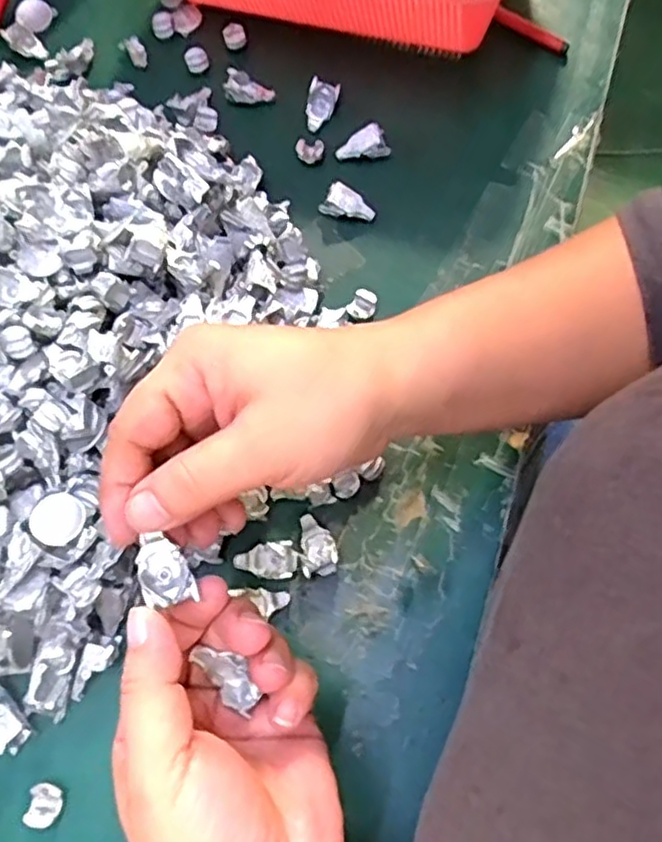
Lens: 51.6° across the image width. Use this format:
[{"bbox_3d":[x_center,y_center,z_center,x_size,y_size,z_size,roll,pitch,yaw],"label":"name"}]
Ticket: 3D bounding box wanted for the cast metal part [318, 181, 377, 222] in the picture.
[{"bbox_3d":[0.010,-0.128,0.410,0.030,0.014,0.018,32,74,13],"label":"cast metal part"}]

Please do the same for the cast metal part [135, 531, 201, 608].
[{"bbox_3d":[-0.060,0.054,0.244,0.017,0.011,0.024,-30,71,-8],"label":"cast metal part"}]

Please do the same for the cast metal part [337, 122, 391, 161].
[{"bbox_3d":[0.020,-0.170,0.424,0.031,0.013,0.019,-23,71,-6],"label":"cast metal part"}]

